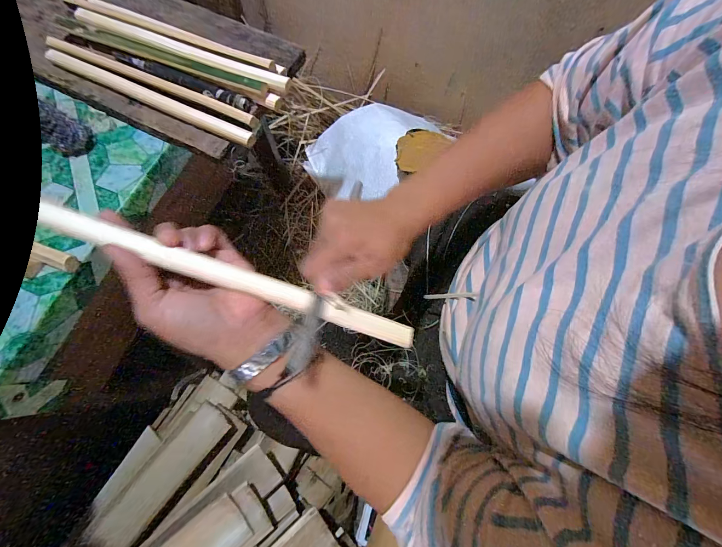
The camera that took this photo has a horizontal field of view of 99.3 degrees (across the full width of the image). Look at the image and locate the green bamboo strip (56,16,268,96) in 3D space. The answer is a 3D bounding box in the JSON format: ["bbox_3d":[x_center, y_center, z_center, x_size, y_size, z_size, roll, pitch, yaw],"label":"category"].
[{"bbox_3d":[-0.267,-0.288,0.401,0.323,0.009,0.021,24,74,8],"label":"green bamboo strip"}]

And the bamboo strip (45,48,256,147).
[{"bbox_3d":[-0.276,-0.228,0.394,0.322,0.007,0.019,25,98,9],"label":"bamboo strip"}]

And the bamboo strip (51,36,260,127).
[{"bbox_3d":[-0.278,-0.257,0.401,0.329,0.010,0.019,25,74,8],"label":"bamboo strip"}]

